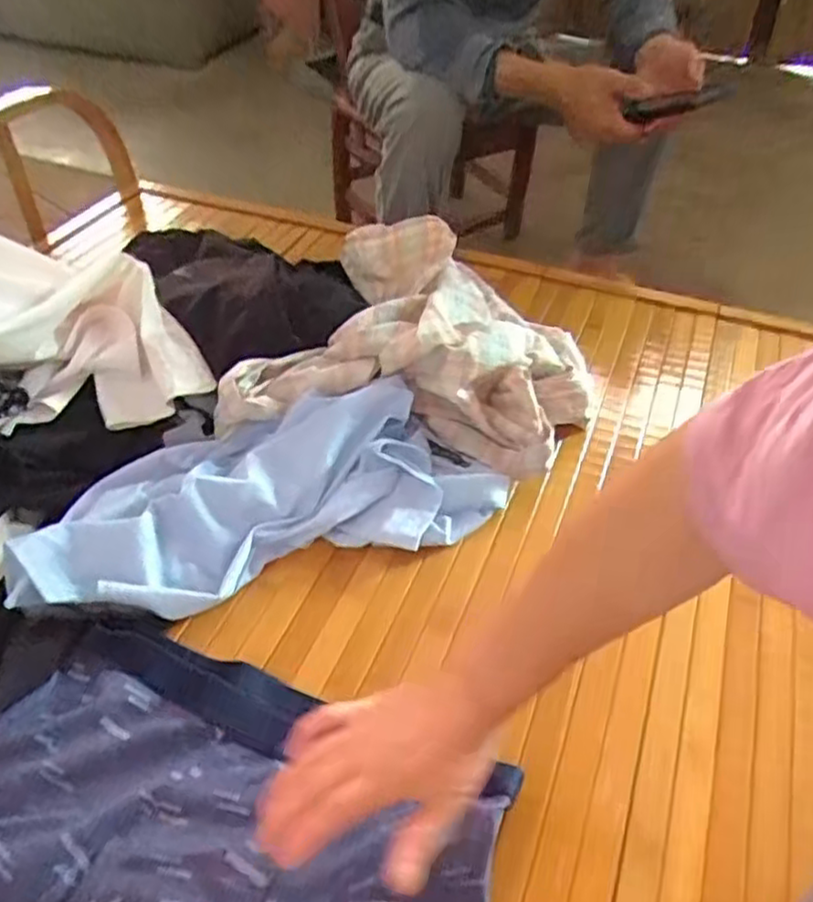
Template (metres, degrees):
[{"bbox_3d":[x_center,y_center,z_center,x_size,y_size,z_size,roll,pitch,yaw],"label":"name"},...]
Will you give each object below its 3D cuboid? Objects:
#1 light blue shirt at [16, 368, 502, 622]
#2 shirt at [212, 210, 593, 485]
[{"bbox_3d":[-0.128,0.037,0.647,0.406,0.074,0.173,-15,46,-12],"label":"light blue shirt"},{"bbox_3d":[0.013,-0.125,0.754,0.352,0.143,0.273,1,45,4],"label":"shirt"}]

